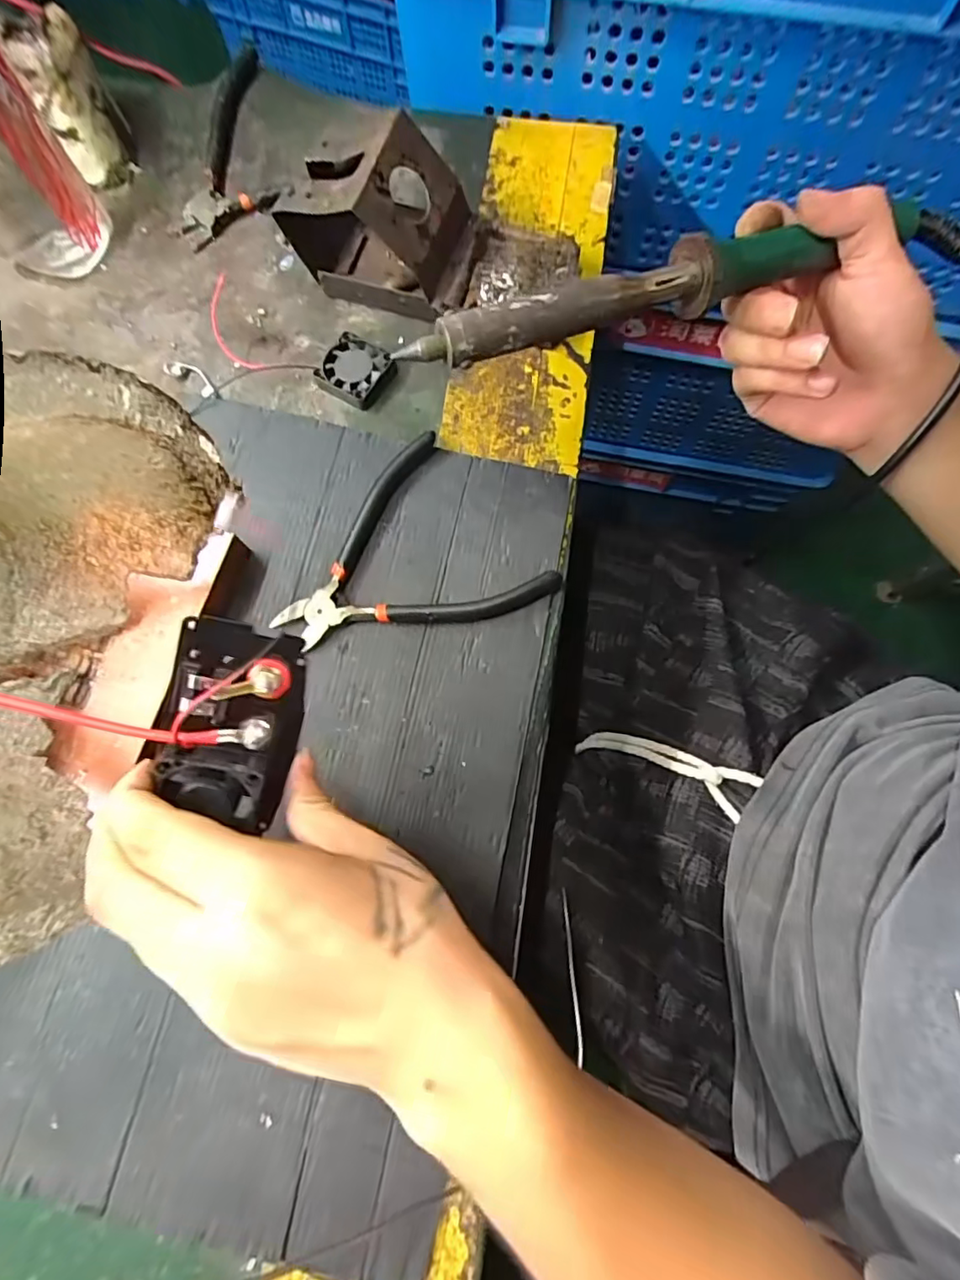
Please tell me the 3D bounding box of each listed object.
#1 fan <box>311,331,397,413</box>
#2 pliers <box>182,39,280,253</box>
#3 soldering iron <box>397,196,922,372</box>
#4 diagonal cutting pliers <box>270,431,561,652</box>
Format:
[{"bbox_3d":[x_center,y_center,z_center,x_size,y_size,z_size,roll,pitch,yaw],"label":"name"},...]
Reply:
[{"bbox_3d":[-0.080,-0.173,0.365,0.042,0.011,0.039,35,79,10],"label":"fan"},{"bbox_3d":[-0.183,-0.347,0.399,0.065,0.033,0.130,-9,75,-1],"label":"pliers"},{"bbox_3d":[0.089,-0.163,0.256,0.258,0.022,0.029,-20,76,-9],"label":"soldering iron"},{"bbox_3d":[-0.047,-0.039,0.327,0.138,0.013,0.121,-36,77,-8],"label":"diagonal cutting pliers"}]

